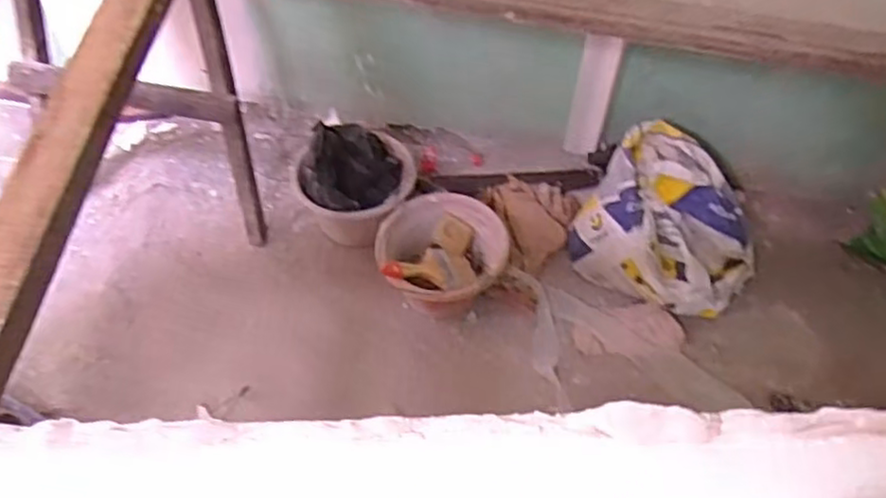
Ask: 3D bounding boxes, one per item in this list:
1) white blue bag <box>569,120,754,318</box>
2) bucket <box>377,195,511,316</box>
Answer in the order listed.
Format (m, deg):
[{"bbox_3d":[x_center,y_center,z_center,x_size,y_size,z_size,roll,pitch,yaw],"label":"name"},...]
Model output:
[{"bbox_3d":[0.451,-0.034,1.413,0.335,0.288,0.225,38,62,23],"label":"white blue bag"},{"bbox_3d":[-0.002,0.021,1.429,0.251,0.169,0.244,7,55,4],"label":"bucket"}]

